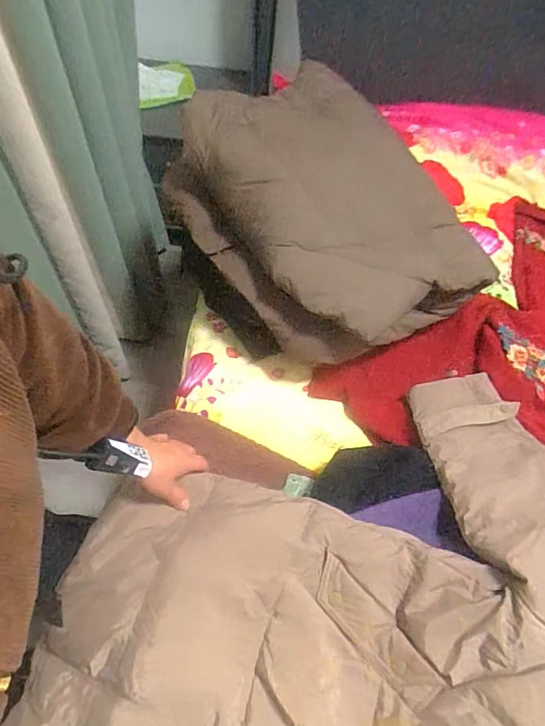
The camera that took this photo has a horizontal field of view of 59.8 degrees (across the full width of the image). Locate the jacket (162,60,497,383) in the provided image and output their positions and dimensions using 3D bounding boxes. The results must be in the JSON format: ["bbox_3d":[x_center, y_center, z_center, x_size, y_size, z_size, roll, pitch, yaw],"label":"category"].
[{"bbox_3d":[0.065,-0.261,0.866,0.404,0.244,0.508,-24,62,-17],"label":"jacket"}]

